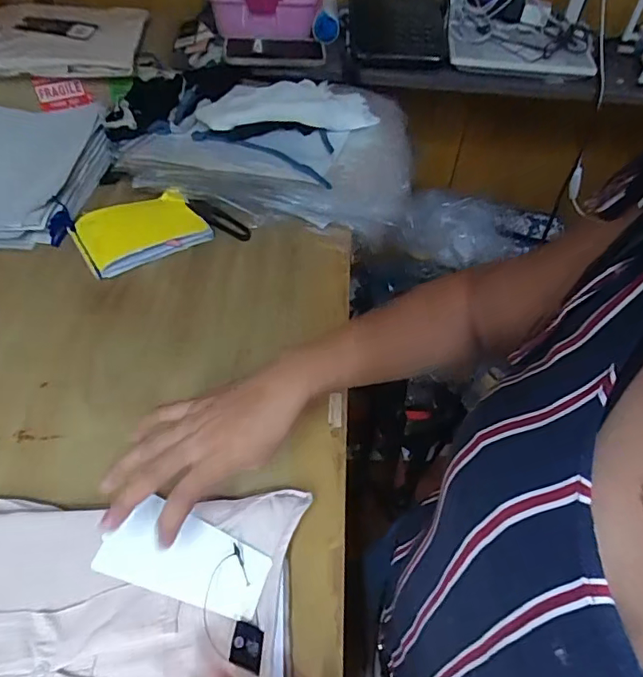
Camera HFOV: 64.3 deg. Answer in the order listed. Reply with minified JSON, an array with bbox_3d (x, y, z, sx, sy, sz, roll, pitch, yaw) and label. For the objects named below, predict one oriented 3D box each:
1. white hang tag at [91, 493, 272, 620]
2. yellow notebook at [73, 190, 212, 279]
[{"bbox_3d":[-0.097,0.157,0.367,0.117,0.010,0.057,17,46,13],"label":"white hang tag"},{"bbox_3d":[-0.220,-0.134,0.621,0.142,0.023,0.100,-26,56,-22],"label":"yellow notebook"}]

